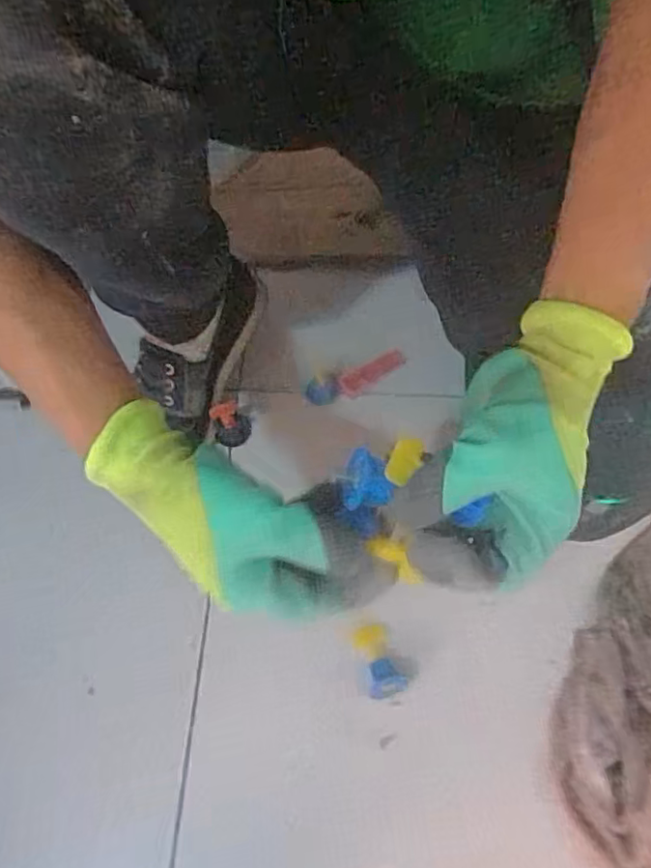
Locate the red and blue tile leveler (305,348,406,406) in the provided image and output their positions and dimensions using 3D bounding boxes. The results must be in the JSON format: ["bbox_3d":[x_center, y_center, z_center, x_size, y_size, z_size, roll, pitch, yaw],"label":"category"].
[{"bbox_3d":[0.032,-0.055,0.583,0.107,0.021,0.031,-26,66,-9],"label":"red and blue tile leveler"}]

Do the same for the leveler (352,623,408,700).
[{"bbox_3d":[0.042,0.177,0.468,0.029,0.021,0.055,-17,65,-5],"label":"leveler"}]

